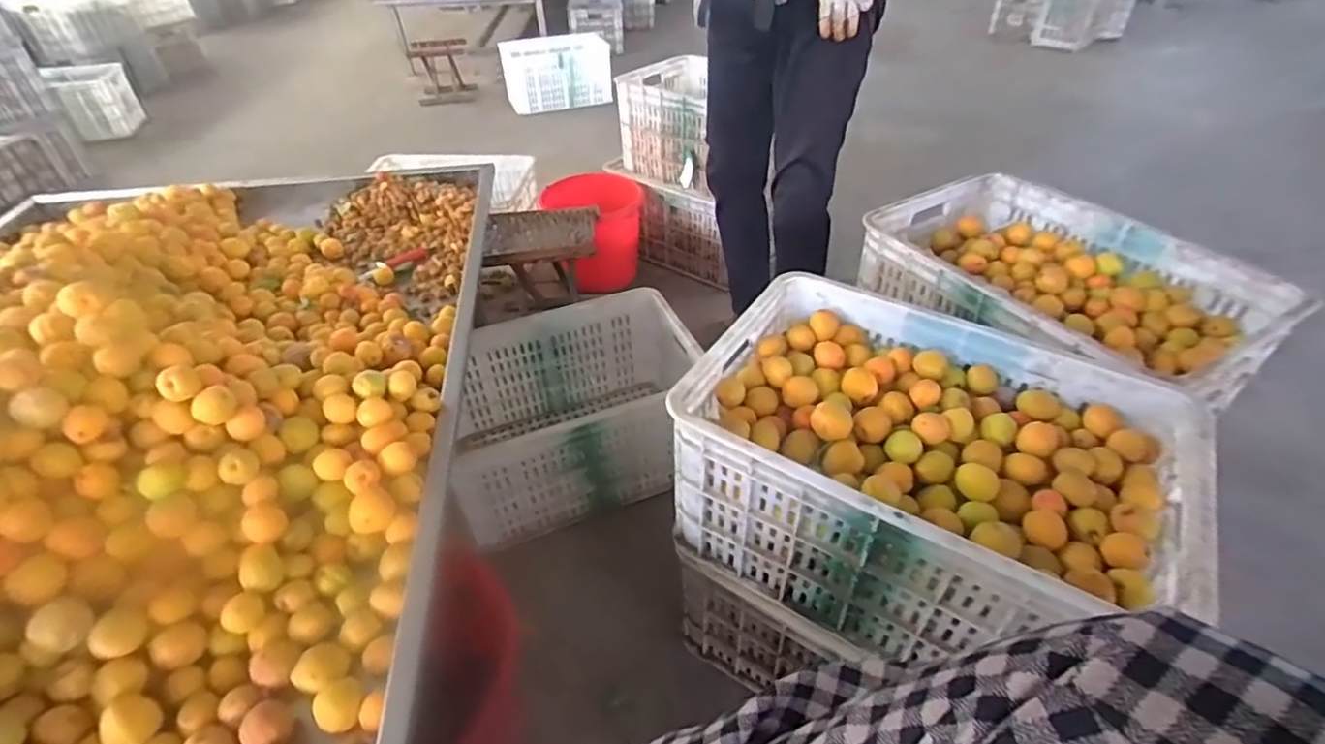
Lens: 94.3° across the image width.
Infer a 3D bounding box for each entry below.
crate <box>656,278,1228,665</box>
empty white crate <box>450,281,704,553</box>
[{"bbox_3d":[0.307,0.133,0.781,0.515,0.260,0.360,22,46,25],"label":"crate"},{"bbox_3d":[-0.184,0.086,1.308,0.514,0.284,0.370,-17,43,-18],"label":"empty white crate"}]

